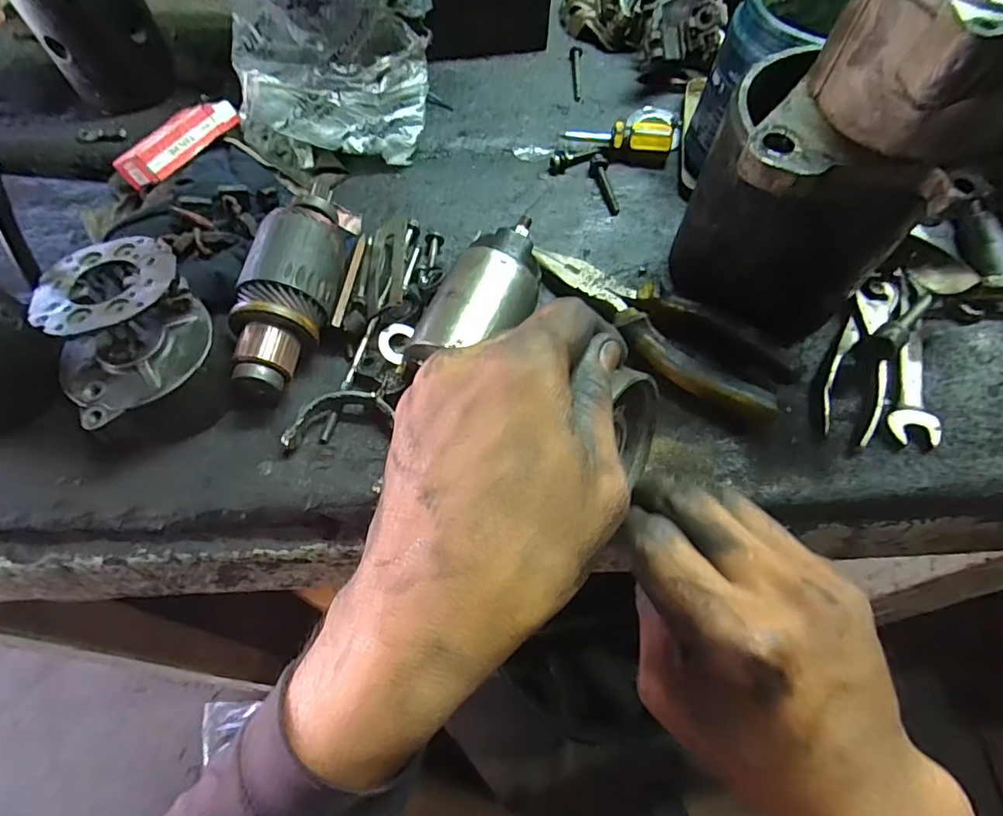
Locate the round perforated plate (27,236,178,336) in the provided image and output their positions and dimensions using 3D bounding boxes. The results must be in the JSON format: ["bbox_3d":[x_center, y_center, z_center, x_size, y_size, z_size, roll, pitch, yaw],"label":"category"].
[{"bbox_3d":[-0.204,-0.066,0.275,0.068,0.004,0.067,-1,55,2],"label":"round perforated plate"}]

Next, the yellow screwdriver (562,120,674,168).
[{"bbox_3d":[0.086,-0.197,0.392,0.076,0.025,0.021,10,62,4],"label":"yellow screwdriver"}]

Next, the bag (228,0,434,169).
[{"bbox_3d":[-0.119,-0.256,0.368,0.137,0.118,0.112,-9,62,-6],"label":"bag"}]

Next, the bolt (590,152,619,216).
[{"bbox_3d":[0.075,-0.161,0.382,0.013,0.011,0.050,-9,62,-6],"label":"bolt"}]

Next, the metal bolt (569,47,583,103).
[{"bbox_3d":[0.061,-0.277,0.441,0.011,0.006,0.068,5,62,1],"label":"metal bolt"}]

